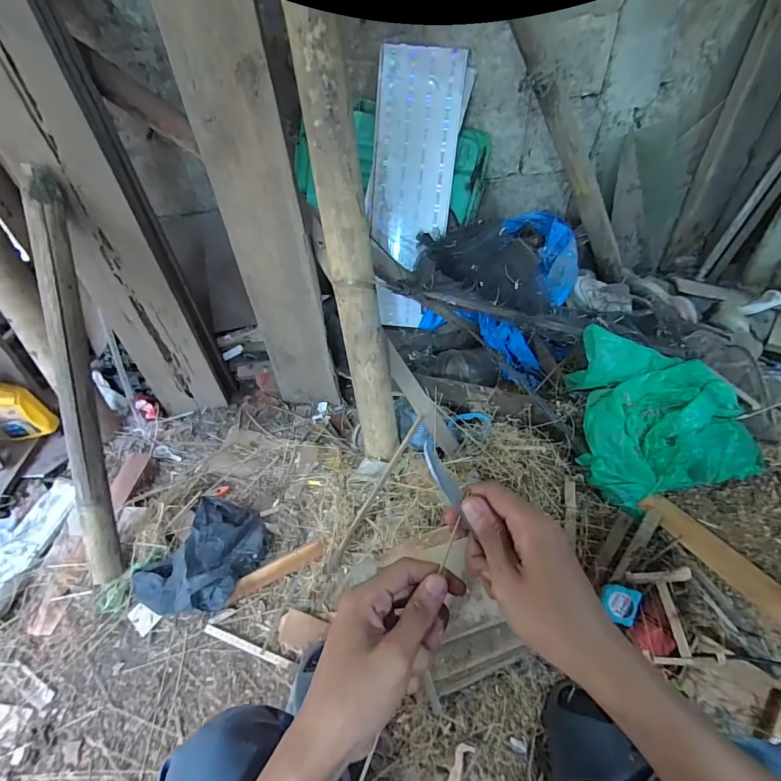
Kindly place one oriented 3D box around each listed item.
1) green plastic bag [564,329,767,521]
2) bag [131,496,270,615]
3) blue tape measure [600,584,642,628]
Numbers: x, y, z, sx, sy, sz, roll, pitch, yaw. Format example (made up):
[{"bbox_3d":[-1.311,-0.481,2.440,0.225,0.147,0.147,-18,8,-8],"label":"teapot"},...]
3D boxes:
[{"bbox_3d":[0.550,0.052,0.799,0.313,0.183,0.287,0,46,7],"label":"green plastic bag"},{"bbox_3d":[-0.380,0.339,0.814,0.212,0.067,0.237,18,50,22],"label":"bag"},{"bbox_3d":[0.382,0.353,0.663,0.053,0.029,0.056,26,82,12],"label":"blue tape measure"}]

